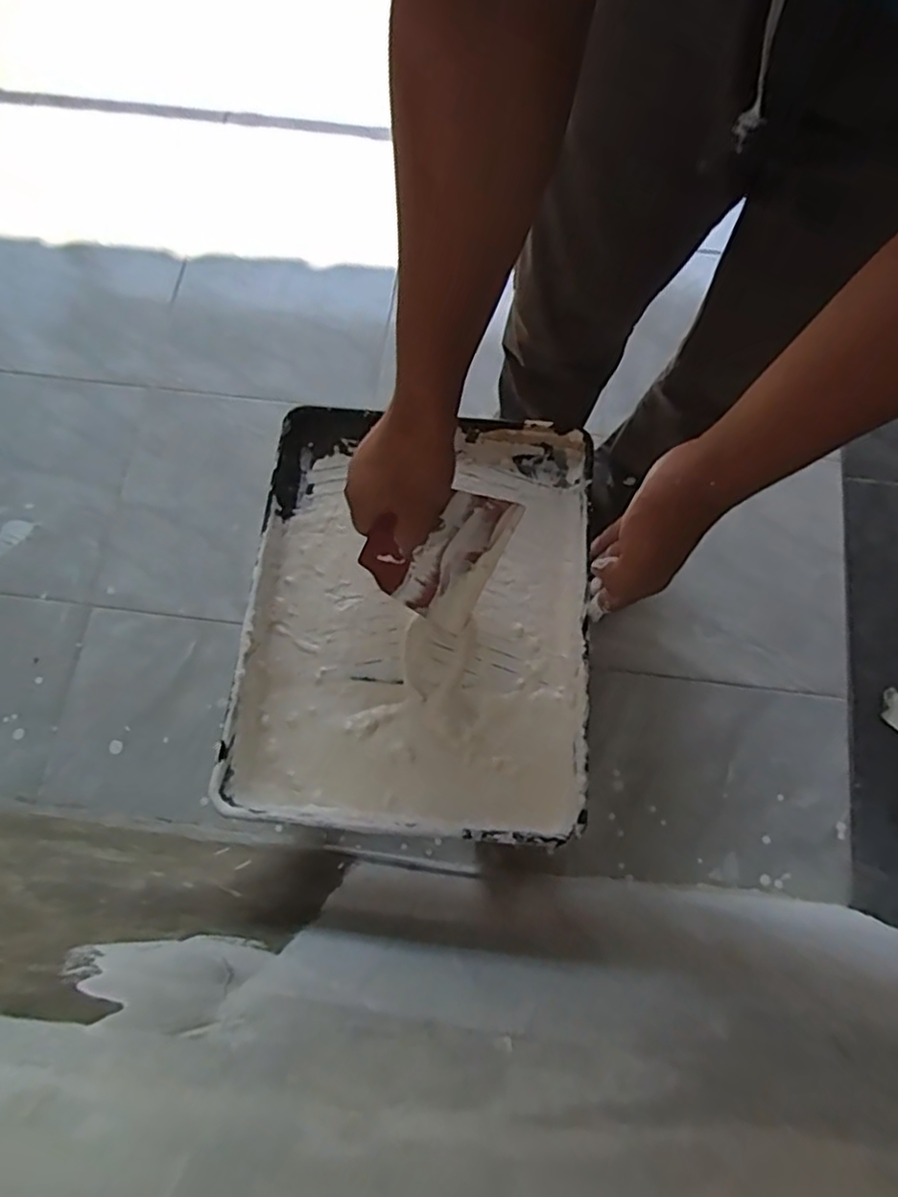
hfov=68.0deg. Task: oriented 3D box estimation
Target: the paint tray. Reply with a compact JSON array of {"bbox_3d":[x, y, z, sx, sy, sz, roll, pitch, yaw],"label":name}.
[{"bbox_3d":[-0.025,0.008,0.554,0.271,0.074,0.345,5,75,0],"label":"paint tray"}]

